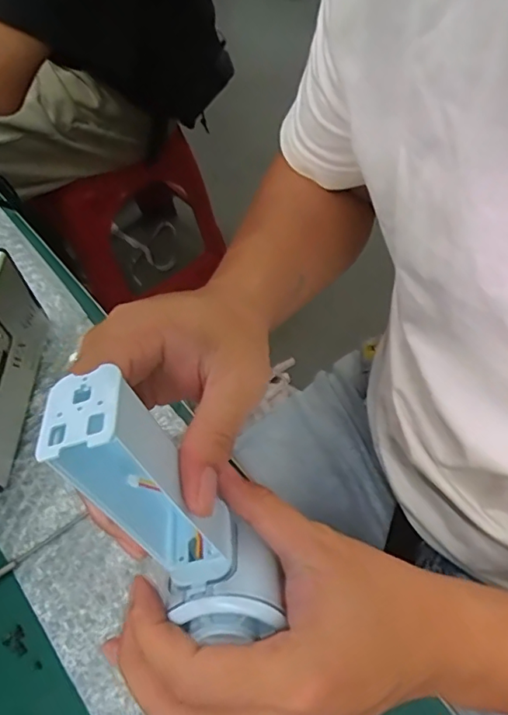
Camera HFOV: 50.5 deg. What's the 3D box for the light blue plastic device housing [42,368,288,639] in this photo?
[{"bbox_3d":[-0.029,0.059,0.197,0.042,0.120,0.042,18,56,45],"label":"light blue plastic device housing"}]

